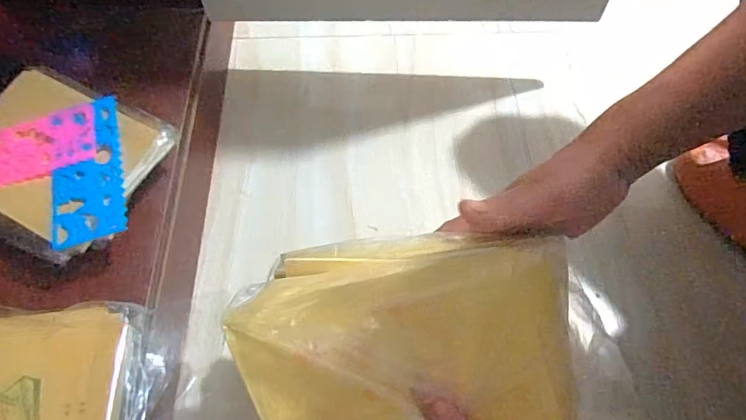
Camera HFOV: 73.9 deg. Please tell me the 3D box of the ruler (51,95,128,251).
[{"bbox_3d":[-0.255,-0.038,0.441,0.060,0.006,0.145,-16,65,-5],"label":"ruler"}]

